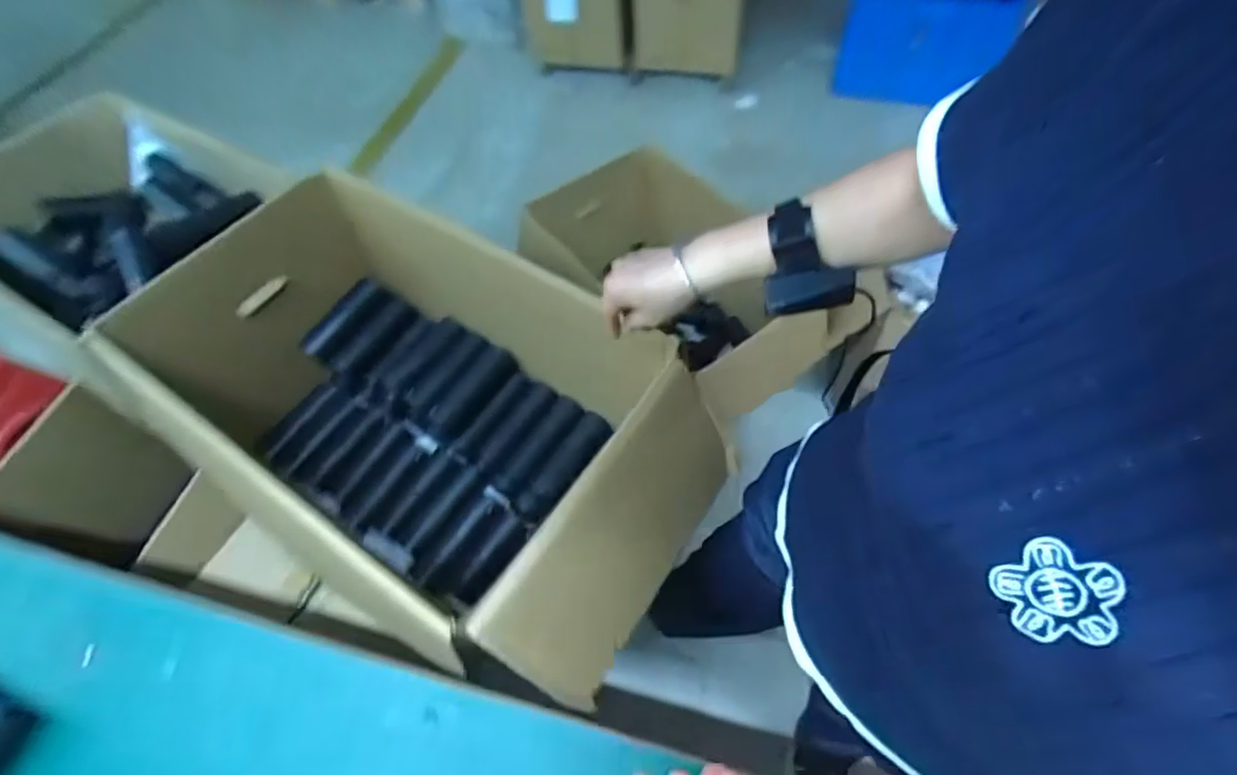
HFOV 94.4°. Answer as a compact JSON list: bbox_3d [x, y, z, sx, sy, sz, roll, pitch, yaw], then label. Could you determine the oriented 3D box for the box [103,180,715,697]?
[{"bbox_3d":[-0.262,0.049,0.828,0.761,0.374,0.442,28,63,19],"label":"box"}]

